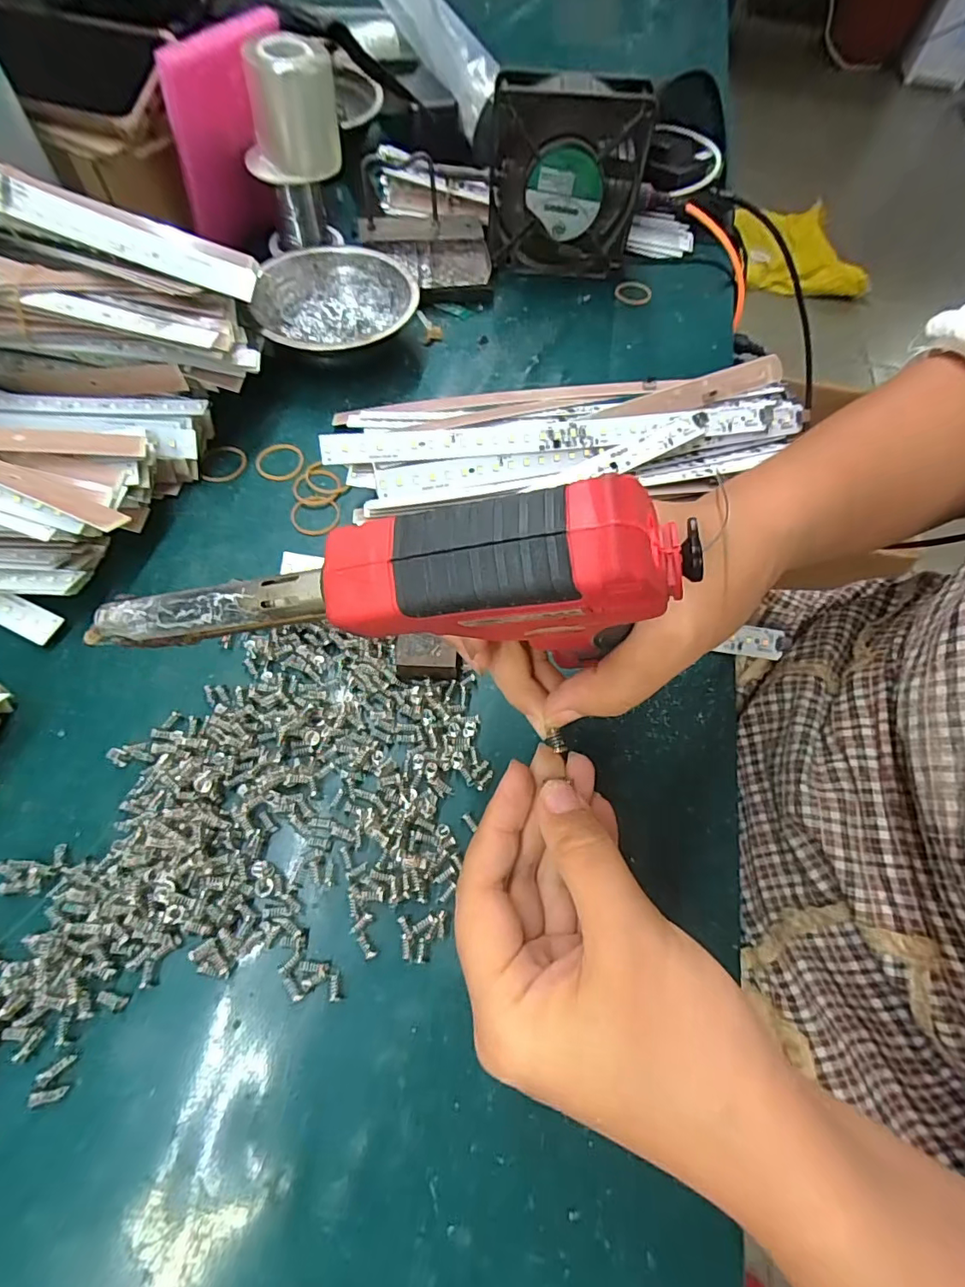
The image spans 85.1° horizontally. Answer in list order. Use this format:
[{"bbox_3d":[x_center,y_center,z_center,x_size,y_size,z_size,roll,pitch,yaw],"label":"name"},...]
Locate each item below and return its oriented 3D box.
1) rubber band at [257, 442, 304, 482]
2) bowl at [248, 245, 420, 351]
[{"bbox_3d":[-0.139,-0.126,0.361,0.032,0.004,0.034,-9,63,-8],"label":"rubber band"},{"bbox_3d":[-0.112,-0.255,0.408,0.120,0.035,0.123,-10,63,-8],"label":"bowl"}]

